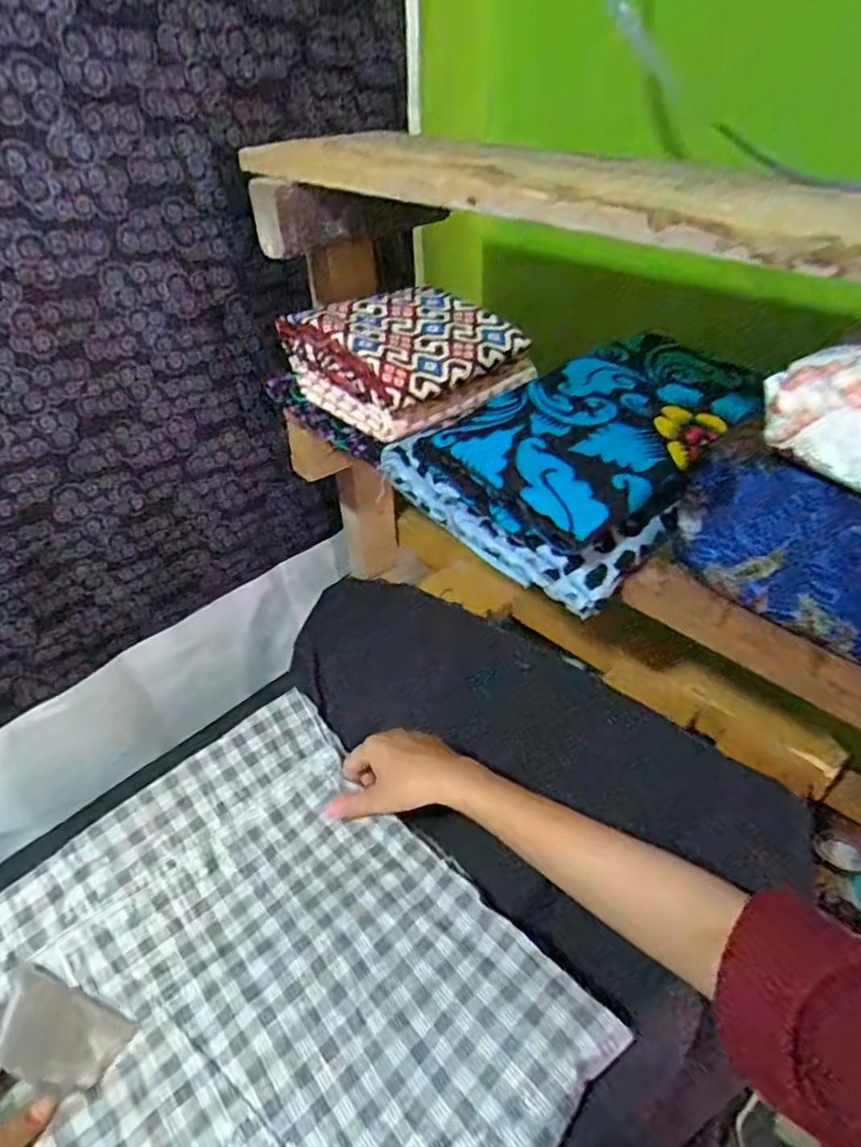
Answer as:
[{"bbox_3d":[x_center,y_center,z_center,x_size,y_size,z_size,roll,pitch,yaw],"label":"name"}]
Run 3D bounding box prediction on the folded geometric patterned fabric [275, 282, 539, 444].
[{"bbox_3d":[-0.020,-0.201,0.576,0.171,0.067,0.153,-31,48,-31],"label":"folded geometric patterned fabric"}]

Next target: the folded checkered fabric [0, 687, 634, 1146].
[{"bbox_3d":[-0.114,0.279,0.417,0.369,0.046,0.313,30,49,32],"label":"folded checkered fabric"}]

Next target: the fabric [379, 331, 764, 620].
[{"bbox_3d":[0.125,-0.100,0.506,0.261,0.086,0.192,-30,48,-31],"label":"fabric"}]

